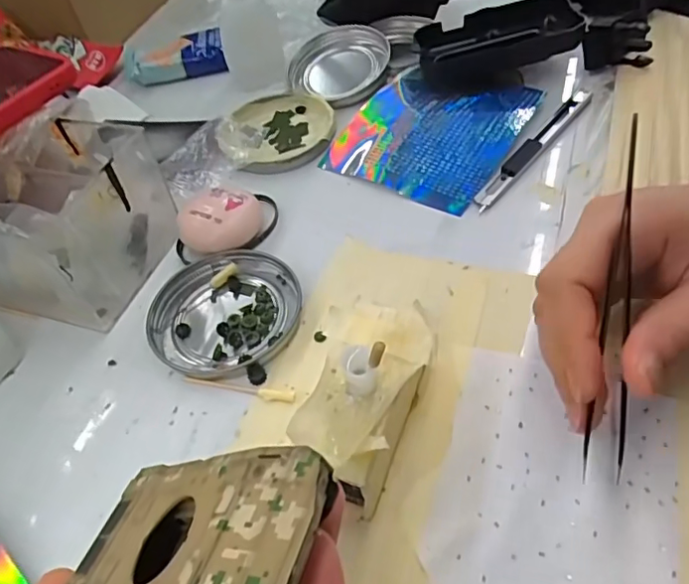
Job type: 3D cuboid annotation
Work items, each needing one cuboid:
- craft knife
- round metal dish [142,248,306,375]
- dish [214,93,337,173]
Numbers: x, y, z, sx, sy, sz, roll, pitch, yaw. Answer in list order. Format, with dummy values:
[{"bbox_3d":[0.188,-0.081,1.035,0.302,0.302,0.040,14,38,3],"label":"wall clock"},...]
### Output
[{"bbox_3d":[0.120,-0.093,0.351,0.012,0.010,0.128,30,61,30],"label":"craft knife"},{"bbox_3d":[-0.063,0.009,0.297,0.076,0.009,0.075,-5,50,6],"label":"round metal dish"},{"bbox_3d":[-0.048,-0.113,0.396,0.077,0.014,0.076,-19,50,-5],"label":"dish"}]

